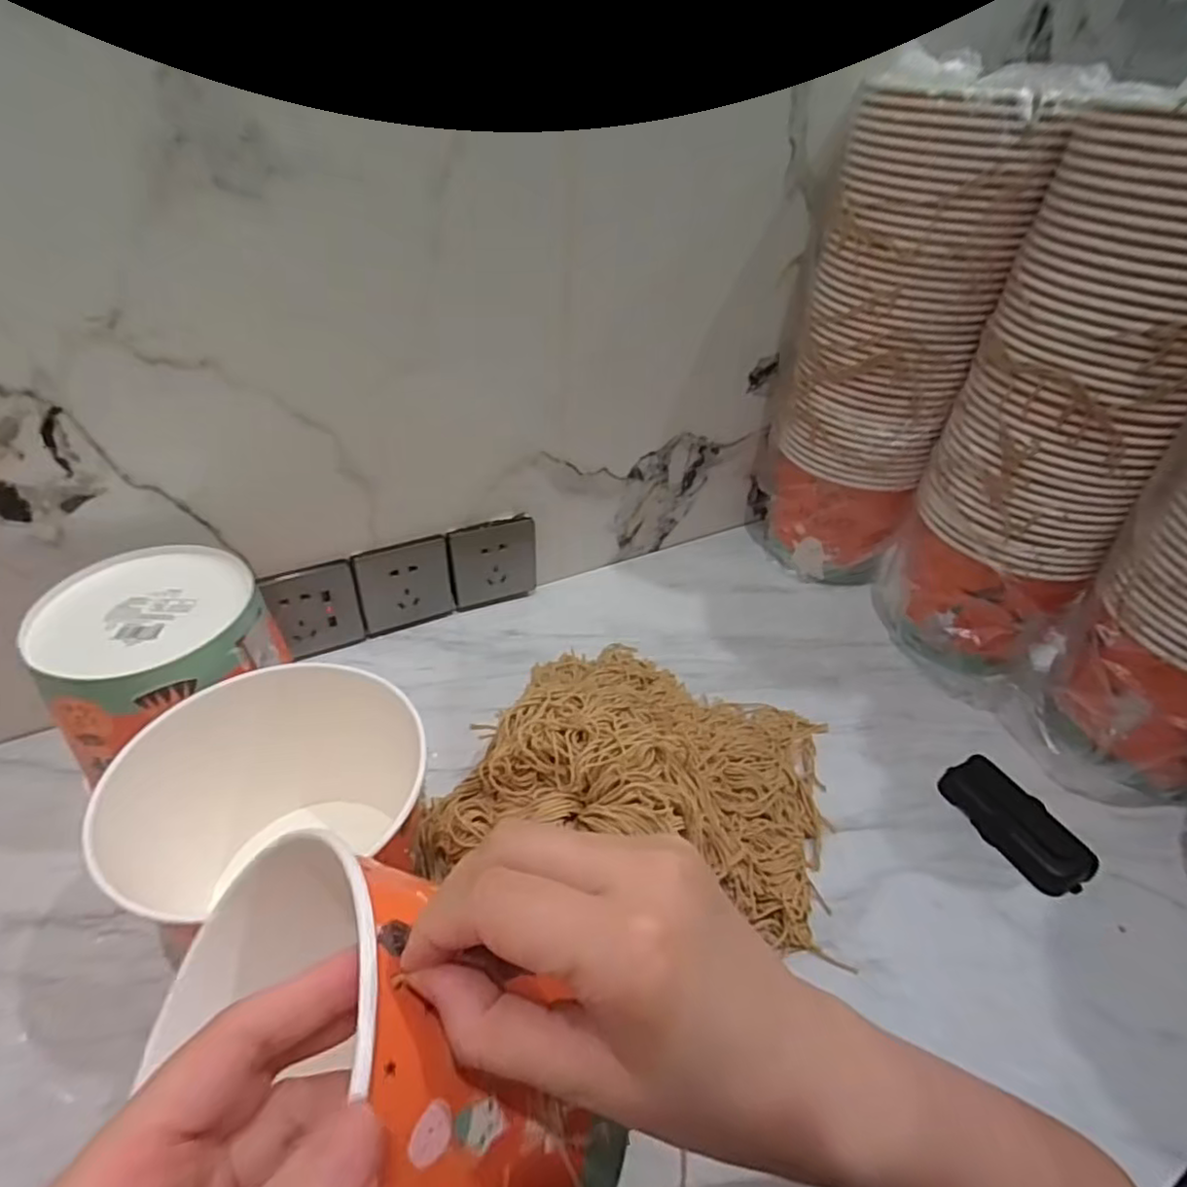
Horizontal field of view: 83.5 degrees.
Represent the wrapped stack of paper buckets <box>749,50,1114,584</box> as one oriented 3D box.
[{"bbox_3d":[0.259,-0.211,0.623,0.138,0.430,0.128,4,40,0],"label":"wrapped stack of paper buckets"}]

